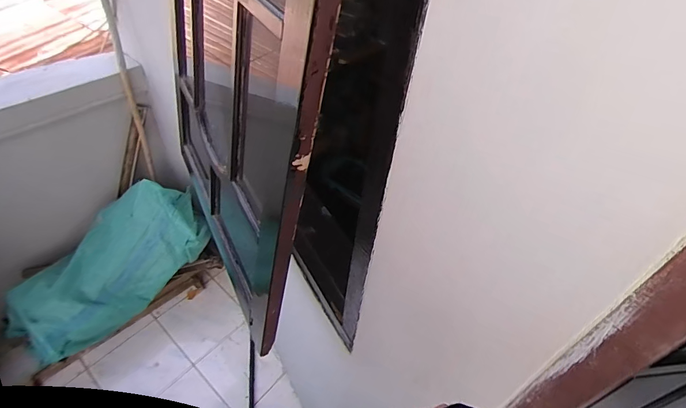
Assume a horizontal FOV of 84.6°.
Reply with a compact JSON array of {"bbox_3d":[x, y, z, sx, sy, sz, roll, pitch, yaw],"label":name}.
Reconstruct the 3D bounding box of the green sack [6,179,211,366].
[{"bbox_3d":[-0.870,0.244,1.435,0.313,0.277,0.756,34,71,25],"label":"green sack"}]

